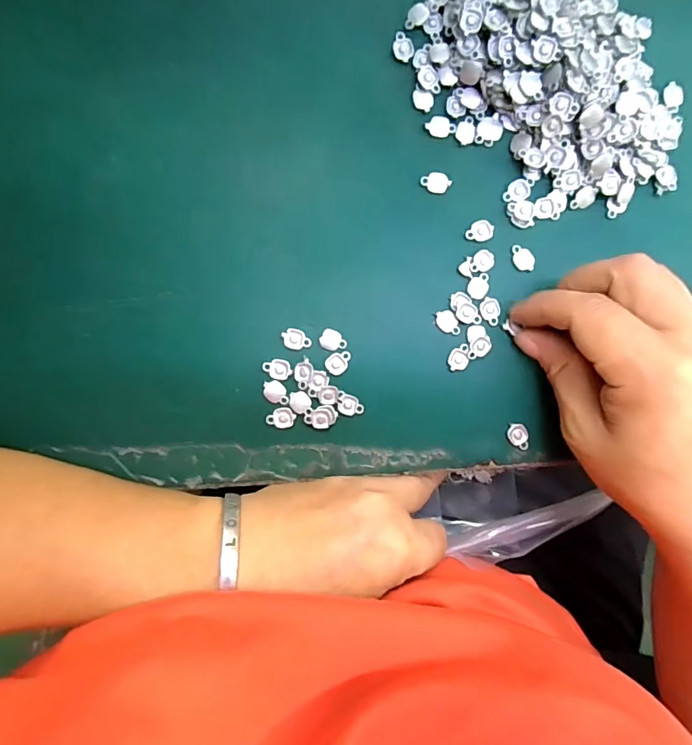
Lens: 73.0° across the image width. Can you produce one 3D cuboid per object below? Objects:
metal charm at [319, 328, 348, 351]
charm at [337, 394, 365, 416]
[{"bbox_3d":[-0.006,-0.015,0.228,0.013,0.004,0.010,20,91,-4],"label":"metal charm"},{"bbox_3d":[0.003,0.017,0.229,0.012,0.004,0.010,22,91,-4],"label":"charm"}]

